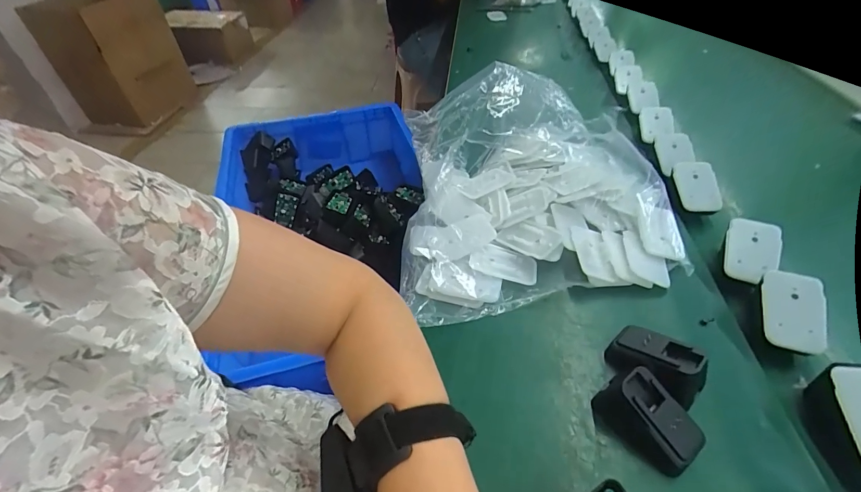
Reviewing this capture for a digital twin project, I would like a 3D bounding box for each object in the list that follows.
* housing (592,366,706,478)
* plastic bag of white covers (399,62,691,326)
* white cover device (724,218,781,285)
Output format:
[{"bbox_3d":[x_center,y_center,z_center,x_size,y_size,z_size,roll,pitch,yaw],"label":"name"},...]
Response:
[{"bbox_3d":[0.153,0.123,0.269,0.038,0.037,0.065,-33,53,-27],"label":"housing"},{"bbox_3d":[0.109,-0.078,0.430,0.292,0.103,0.287,-5,45,-2],"label":"plastic bag of white covers"},{"bbox_3d":[0.309,0.005,0.367,0.046,0.006,0.064,19,74,14],"label":"white cover device"}]

